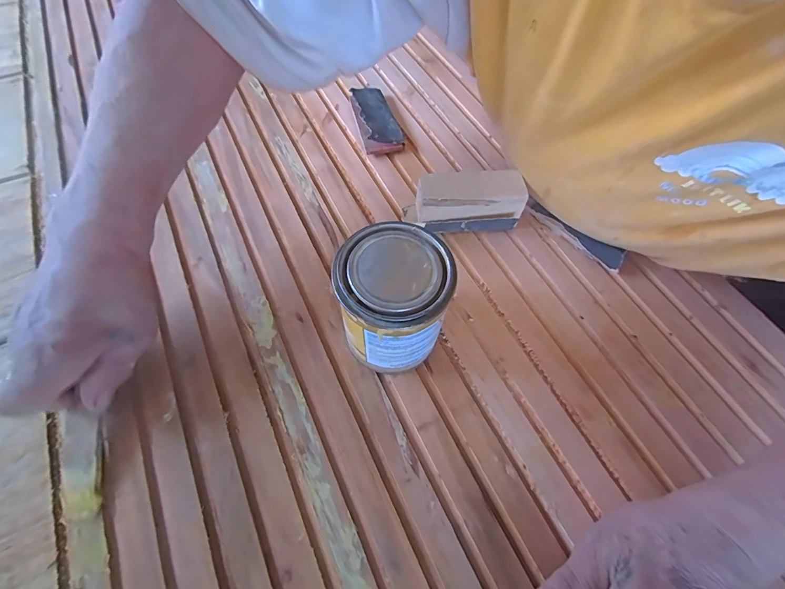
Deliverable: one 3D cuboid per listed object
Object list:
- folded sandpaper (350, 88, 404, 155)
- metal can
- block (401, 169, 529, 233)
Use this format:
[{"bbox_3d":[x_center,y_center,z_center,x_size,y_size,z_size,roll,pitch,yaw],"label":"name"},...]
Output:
[{"bbox_3d":[-0.020,-0.220,0.458,0.051,0.023,0.102,-13,63,-8],"label":"folded sandpaper"},{"bbox_3d":[0.000,0.011,0.289,0.079,0.108,0.083,0,61,-1],"label":"metal can"},{"bbox_3d":[0.074,-0.095,0.380,0.115,0.050,0.048,-3,63,-3],"label":"block"}]

